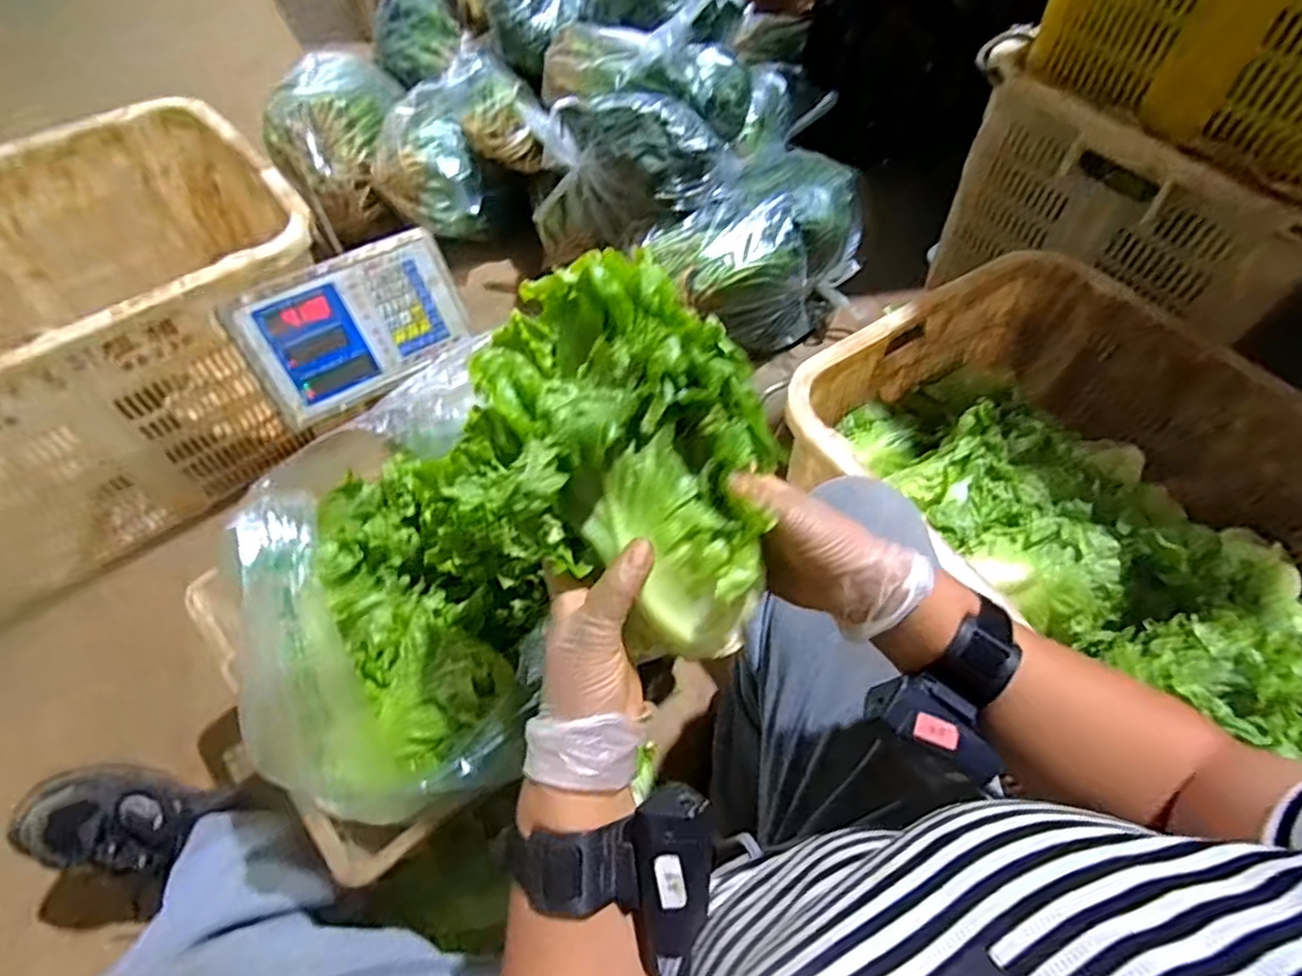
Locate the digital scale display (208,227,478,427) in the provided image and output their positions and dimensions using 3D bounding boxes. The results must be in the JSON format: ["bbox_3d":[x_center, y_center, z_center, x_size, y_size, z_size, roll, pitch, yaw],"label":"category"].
[{"bbox_3d":[-0.343,-0.189,0.749,0.236,0.146,0.060,-33,26,-22],"label":"digital scale display"}]

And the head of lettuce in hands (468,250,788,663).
[{"bbox_3d":[0.003,-0.022,0.372,0.131,0.120,0.232,-32,88,8],"label":"head of lettuce in hands"}]

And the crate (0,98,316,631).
[{"bbox_3d":[-0.817,-0.191,0.897,0.683,0.324,0.458,-35,64,-22],"label":"crate"}]

